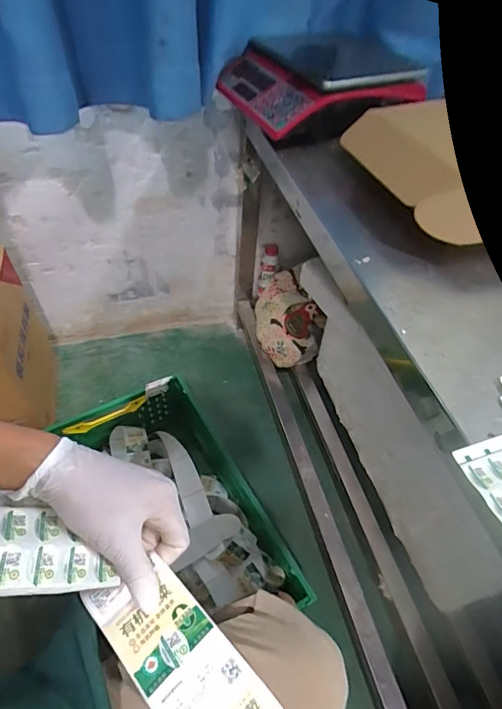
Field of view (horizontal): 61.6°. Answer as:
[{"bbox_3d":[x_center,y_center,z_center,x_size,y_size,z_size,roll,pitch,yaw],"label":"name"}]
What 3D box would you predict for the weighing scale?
[{"bbox_3d":[0.140,-0.531,0.833,0.305,0.106,0.305,-13,52,-15],"label":"weighing scale"}]

